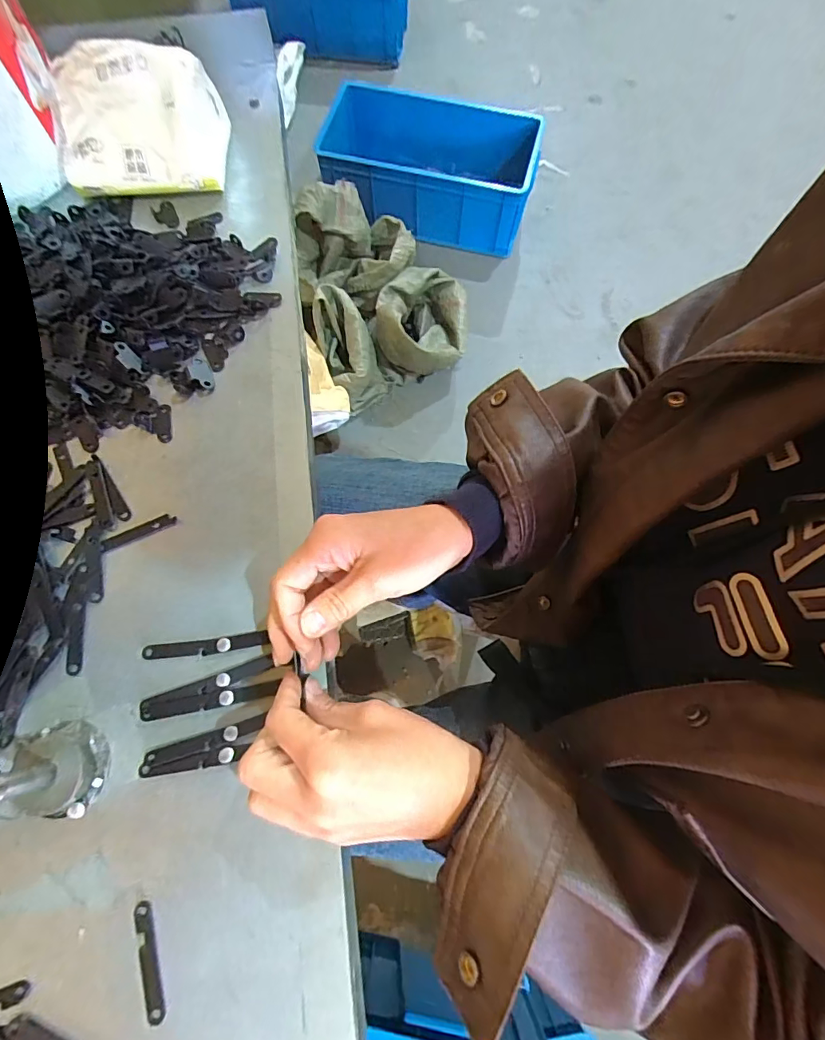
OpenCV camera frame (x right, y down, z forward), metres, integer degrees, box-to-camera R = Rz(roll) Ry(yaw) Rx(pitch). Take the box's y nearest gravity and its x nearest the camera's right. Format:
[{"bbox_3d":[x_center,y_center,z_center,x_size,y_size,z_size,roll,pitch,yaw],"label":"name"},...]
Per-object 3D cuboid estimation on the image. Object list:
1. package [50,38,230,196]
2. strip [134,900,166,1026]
[{"bbox_3d":[-0.219,-0.315,0.365,0.118,0.079,0.077,-1,74,0],"label":"package"},{"bbox_3d":[-0.136,0.226,0.239,0.009,0.004,0.052,-18,74,-6],"label":"strip"}]

